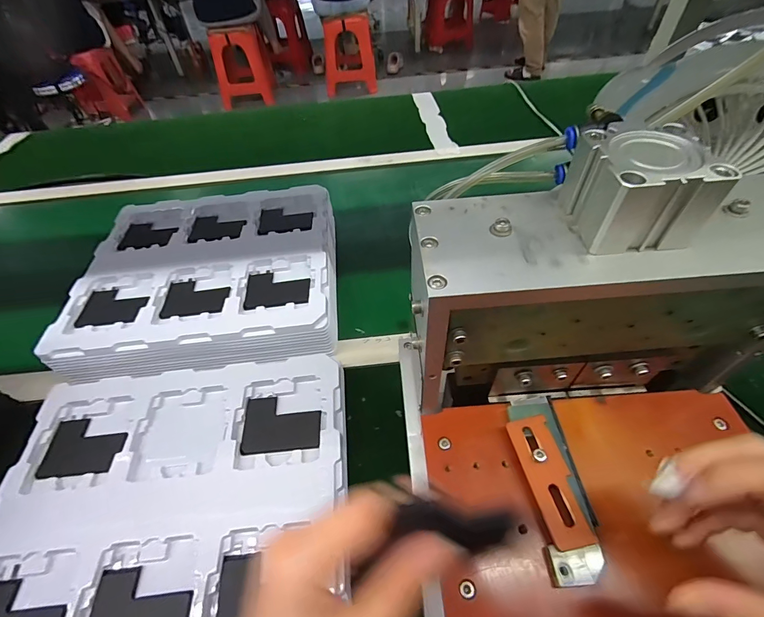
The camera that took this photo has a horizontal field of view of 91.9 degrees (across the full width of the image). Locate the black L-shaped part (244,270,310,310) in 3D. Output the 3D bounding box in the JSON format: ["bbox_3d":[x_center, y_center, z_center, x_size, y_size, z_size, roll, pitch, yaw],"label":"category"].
[{"bbox_3d":[-0.126,-0.026,0.448,0.078,0.012,0.063,-6,52,0],"label":"black L-shaped part"}]

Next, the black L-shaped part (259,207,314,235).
[{"bbox_3d":[-0.137,-0.129,0.531,0.080,0.009,0.061,-3,52,2],"label":"black L-shaped part"}]

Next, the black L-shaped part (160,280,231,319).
[{"bbox_3d":[-0.223,-0.014,0.448,0.078,0.009,0.061,-6,52,-1],"label":"black L-shaped part"}]

